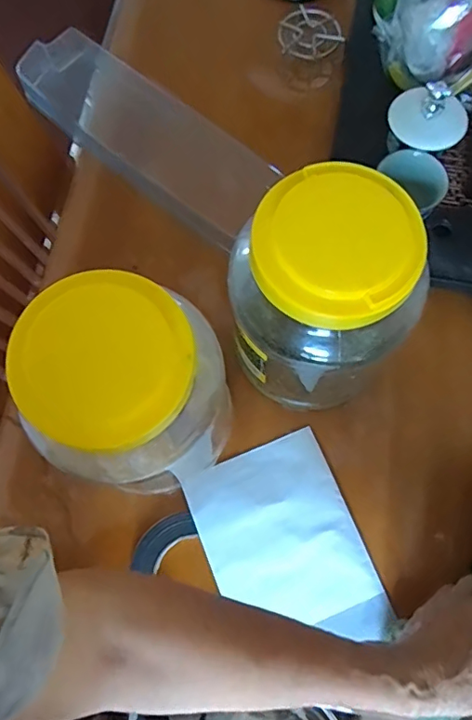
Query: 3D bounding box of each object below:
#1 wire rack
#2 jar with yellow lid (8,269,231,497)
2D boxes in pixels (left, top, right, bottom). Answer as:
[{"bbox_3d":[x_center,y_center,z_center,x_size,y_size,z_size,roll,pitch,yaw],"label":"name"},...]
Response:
[{"bbox_3d":[0.090,-0.414,0.657,0.076,0.025,0.070,-41,80,-14],"label":"wire rack"},{"bbox_3d":[-0.079,0.038,0.423,0.125,0.220,0.119,15,73,7],"label":"jar with yellow lid"}]

